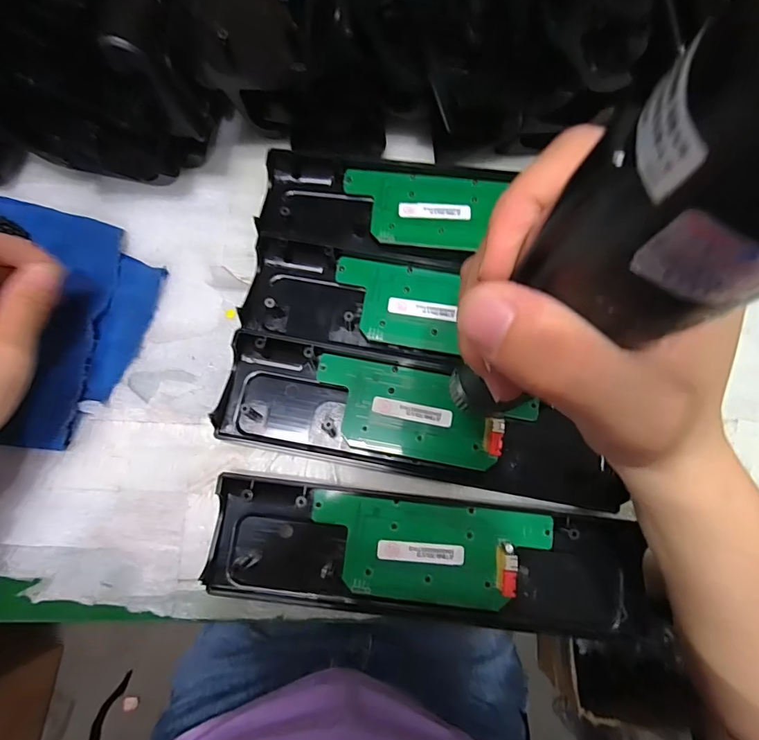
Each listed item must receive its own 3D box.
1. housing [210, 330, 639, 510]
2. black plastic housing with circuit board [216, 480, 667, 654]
[{"bbox_3d":[0.026,0.029,0.280,0.242,0.021,0.068,11,74,1],"label":"housing"},{"bbox_3d":[0.033,0.109,0.261,0.252,0.018,0.066,7,74,0],"label":"black plastic housing with circuit board"}]

